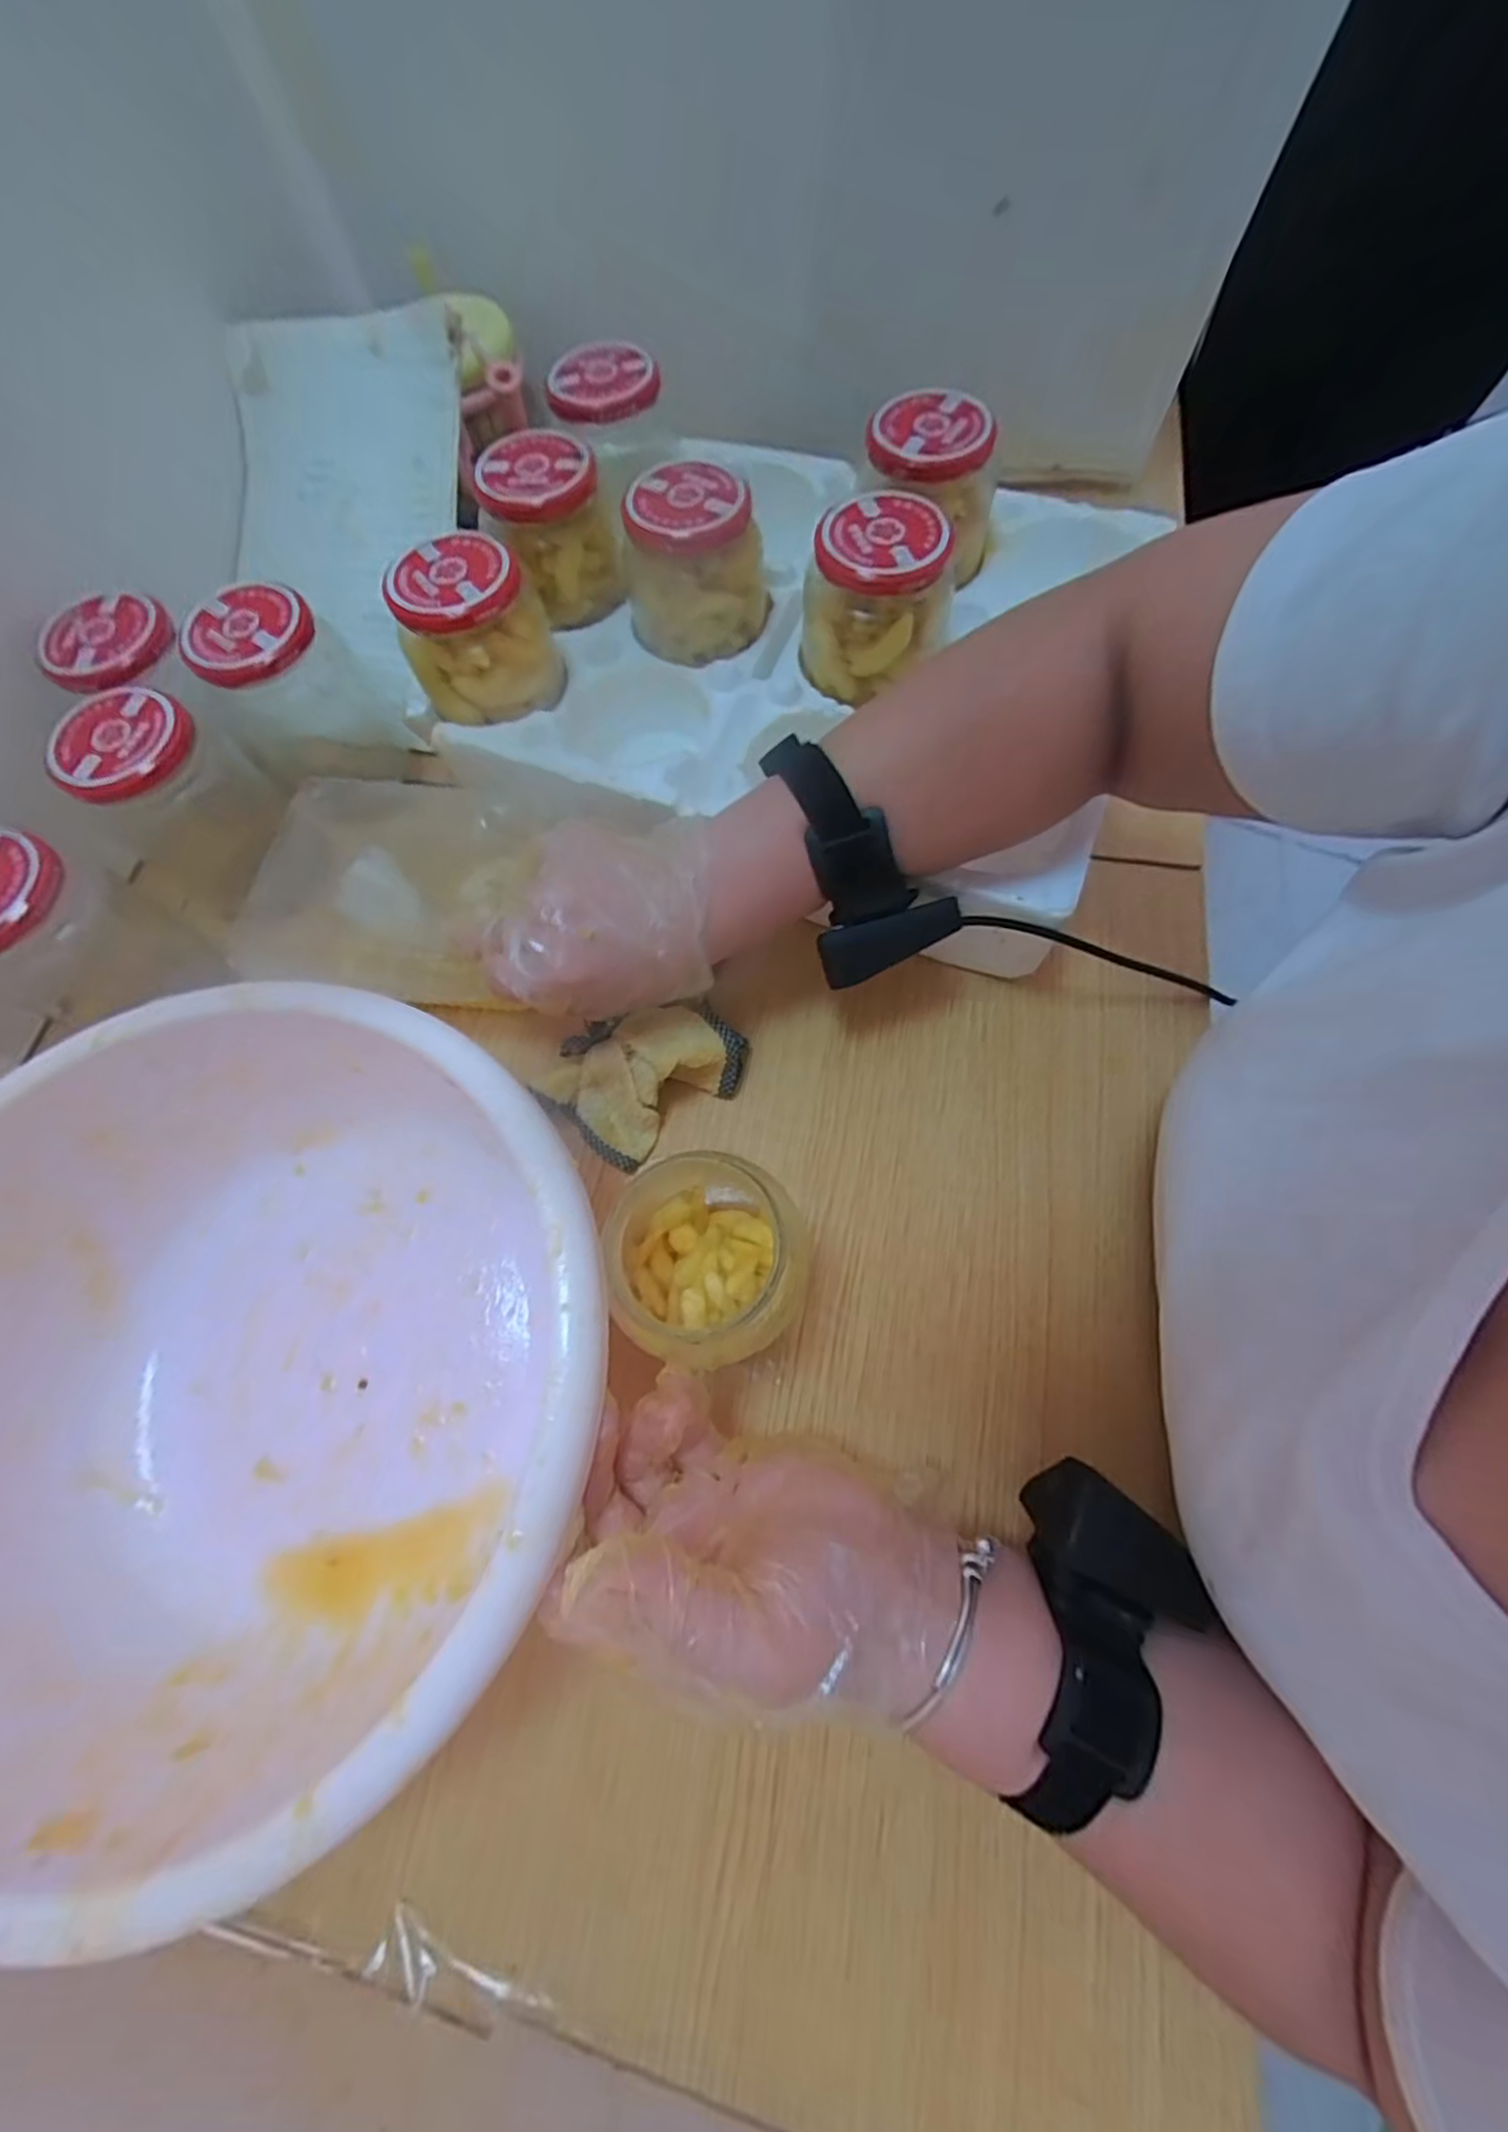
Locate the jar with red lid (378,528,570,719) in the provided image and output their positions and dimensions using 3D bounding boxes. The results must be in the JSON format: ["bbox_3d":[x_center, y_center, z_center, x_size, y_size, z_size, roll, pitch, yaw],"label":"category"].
[{"bbox_3d":[-0.160,-0.248,0.406,0.080,0.067,0.075,0,69,-1],"label":"jar with red lid"}]

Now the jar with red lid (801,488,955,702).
[{"bbox_3d":[0.069,-0.261,0.399,0.081,0.072,0.075,0,69,-1],"label":"jar with red lid"}]

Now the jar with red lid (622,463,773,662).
[{"bbox_3d":[-0.033,-0.295,0.417,0.074,0.069,0.074,0,69,-1],"label":"jar with red lid"}]

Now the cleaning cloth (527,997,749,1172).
[{"bbox_3d":[-0.060,0.002,0.388,0.104,0.038,0.074,-37,74,-14],"label":"cleaning cloth"}]

